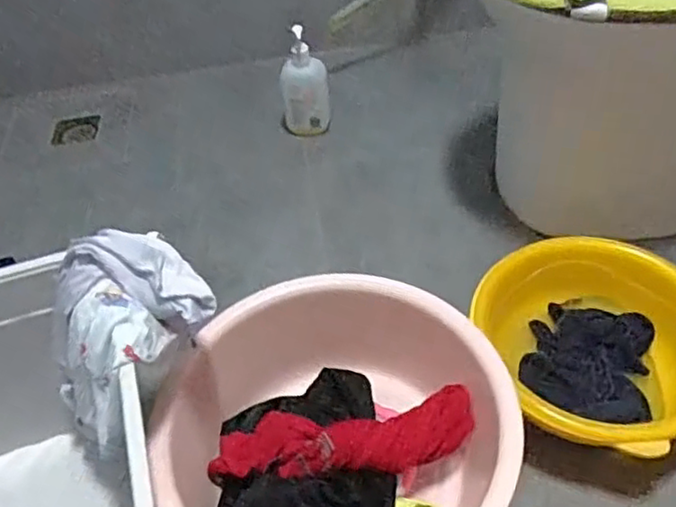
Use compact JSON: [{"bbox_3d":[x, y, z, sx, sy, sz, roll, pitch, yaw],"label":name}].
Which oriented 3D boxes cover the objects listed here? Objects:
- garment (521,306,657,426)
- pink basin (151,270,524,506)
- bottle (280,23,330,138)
[{"bbox_3d":[0.335,0.146,0.891,0.163,0.043,0.171,8,49,11],"label":"garment"},{"bbox_3d":[0.000,0.218,0.756,0.371,0.202,0.372,-2,47,2],"label":"pink basin"},{"bbox_3d":[-0.066,-0.320,1.265,0.094,0.209,0.082,-7,47,-2],"label":"bottle"}]

